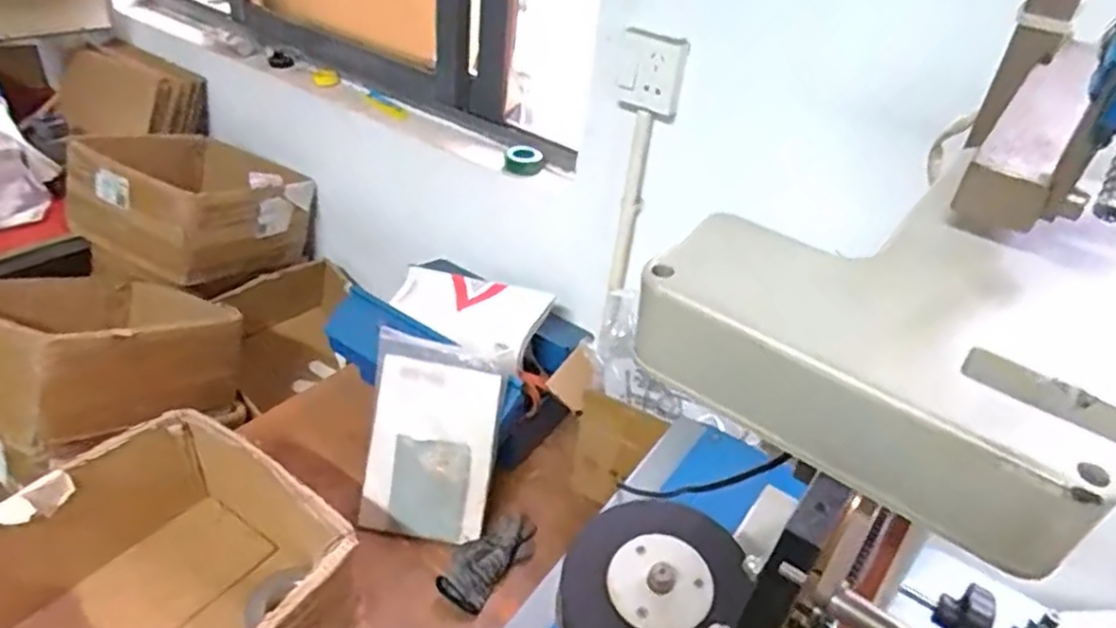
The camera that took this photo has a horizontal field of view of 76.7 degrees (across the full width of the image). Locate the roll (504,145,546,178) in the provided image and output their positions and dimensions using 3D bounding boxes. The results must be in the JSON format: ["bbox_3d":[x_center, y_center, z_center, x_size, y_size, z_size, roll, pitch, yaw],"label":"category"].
[{"bbox_3d":[-0.054,-0.255,1.176,0.064,0.038,0.054,6,35,-1],"label":"roll"}]

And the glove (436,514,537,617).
[{"bbox_3d":[-0.091,0.332,0.969,0.074,0.031,0.164,28,40,27],"label":"glove"}]

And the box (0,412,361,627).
[{"bbox_3d":[-0.444,0.333,0.813,0.334,0.226,0.348,28,40,27],"label":"box"}]

